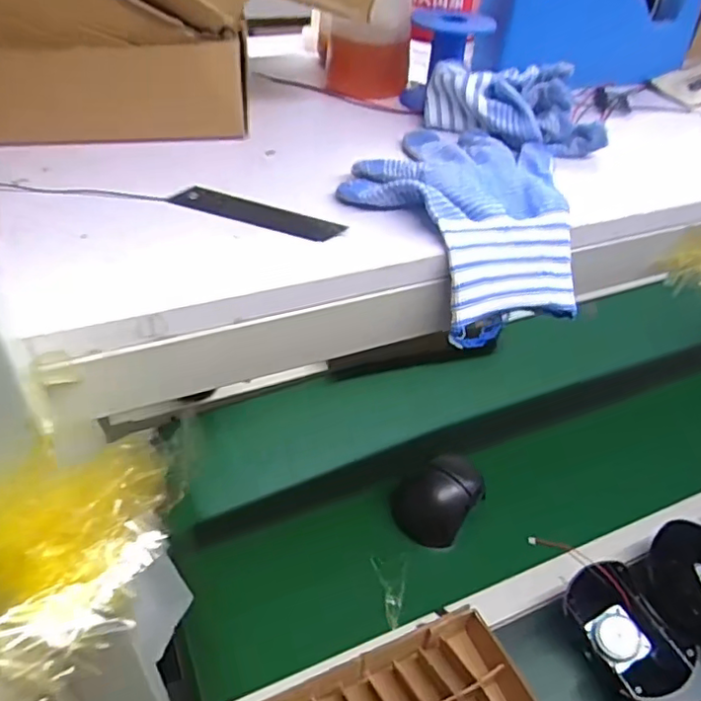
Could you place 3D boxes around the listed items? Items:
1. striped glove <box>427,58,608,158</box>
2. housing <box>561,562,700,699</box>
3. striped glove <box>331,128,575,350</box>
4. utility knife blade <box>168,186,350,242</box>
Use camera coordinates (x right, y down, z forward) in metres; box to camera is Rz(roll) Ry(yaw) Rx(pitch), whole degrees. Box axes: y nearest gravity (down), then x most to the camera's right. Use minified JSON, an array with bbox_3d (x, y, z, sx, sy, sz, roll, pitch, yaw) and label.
[{"bbox_3d":[0.121,-0.178,0.437,0.130,0.043,0.075,26,47,20],"label":"striped glove"},{"bbox_3d":[0.286,0.298,0.646,0.075,0.056,0.133,-17,48,-23],"label":"housing"},{"bbox_3d":[0.064,-0.081,0.377,0.138,0.057,0.163,2,43,-4],"label":"striped glove"},{"bbox_3d":[-0.051,-0.077,0.340,0.097,0.004,0.020,18,45,13],"label":"utility knife blade"}]

